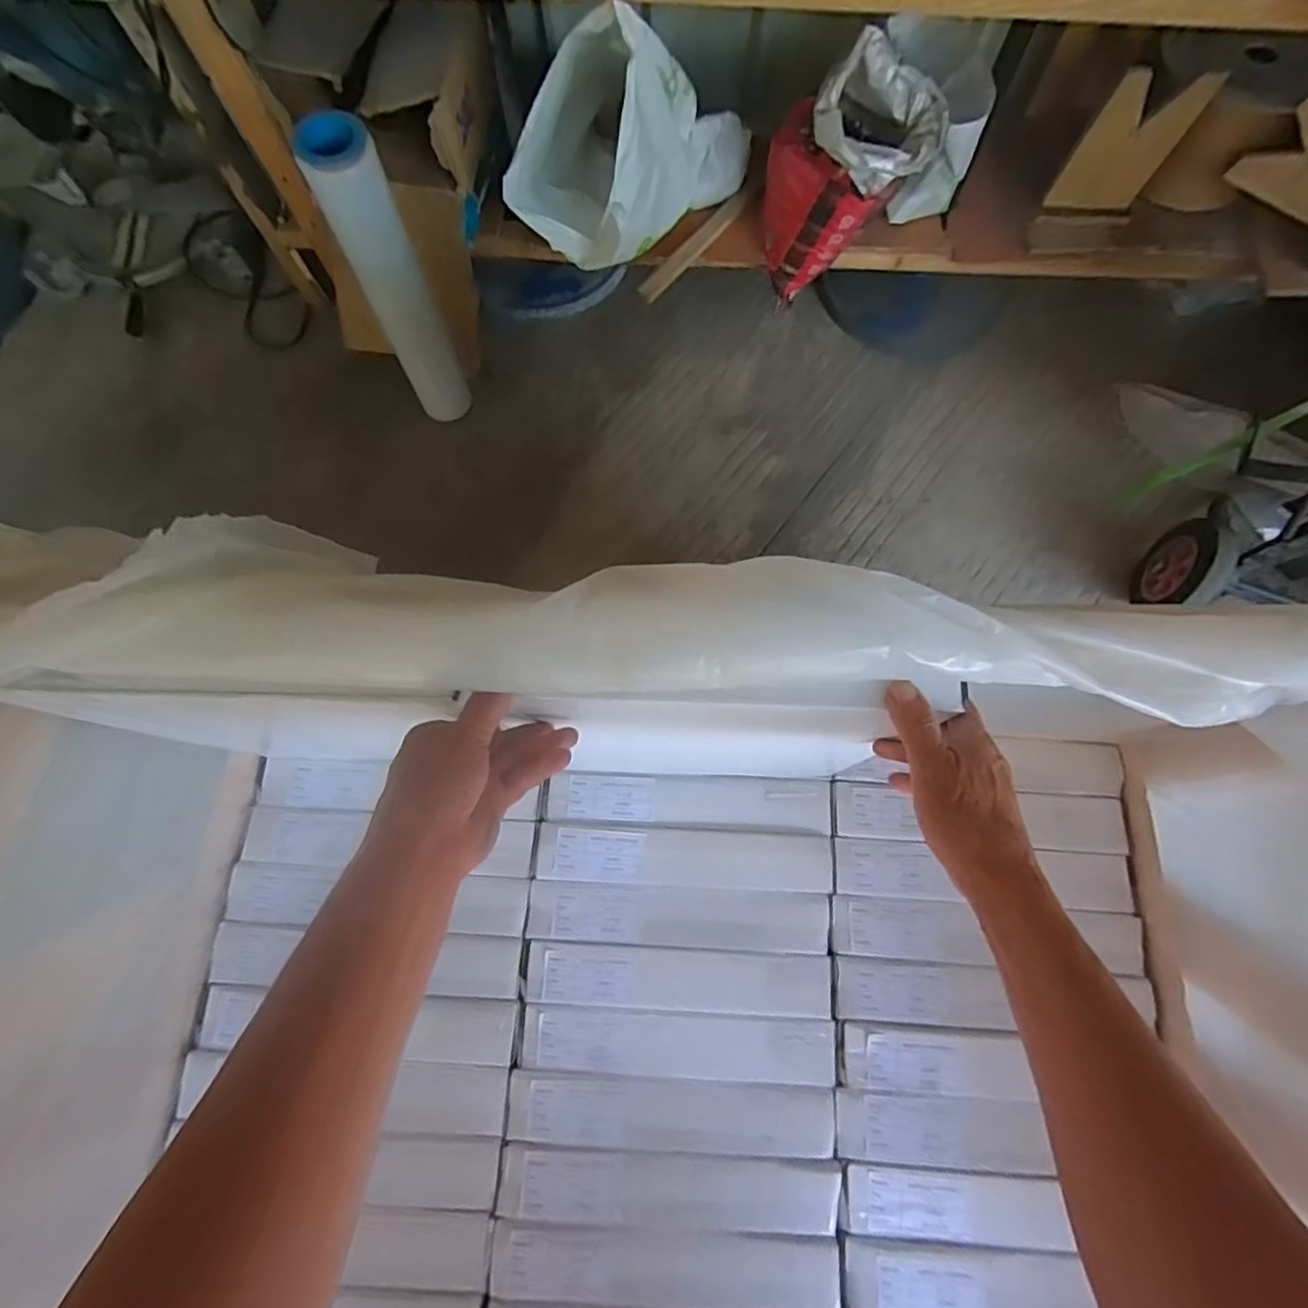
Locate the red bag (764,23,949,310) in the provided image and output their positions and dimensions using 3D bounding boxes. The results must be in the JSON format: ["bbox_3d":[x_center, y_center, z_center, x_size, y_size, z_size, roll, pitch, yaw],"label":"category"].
[{"bbox_3d":[0.329,-0.828,1.094,0.259,0.326,0.223,12,77,3],"label":"red bag"}]

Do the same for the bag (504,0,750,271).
[{"bbox_3d":[-0.030,-0.873,1.018,0.201,0.323,0.428,37,79,8],"label":"bag"}]

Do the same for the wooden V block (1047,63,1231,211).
[{"bbox_3d":[0.821,-0.876,1.062,0.164,0.195,0.026,3,63,-1],"label":"wooden V block"}]

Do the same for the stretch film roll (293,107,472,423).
[{"bbox_3d":[-0.430,-0.604,1.067,0.109,0.532,0.100,0,76,0],"label":"stretch film roll"}]

